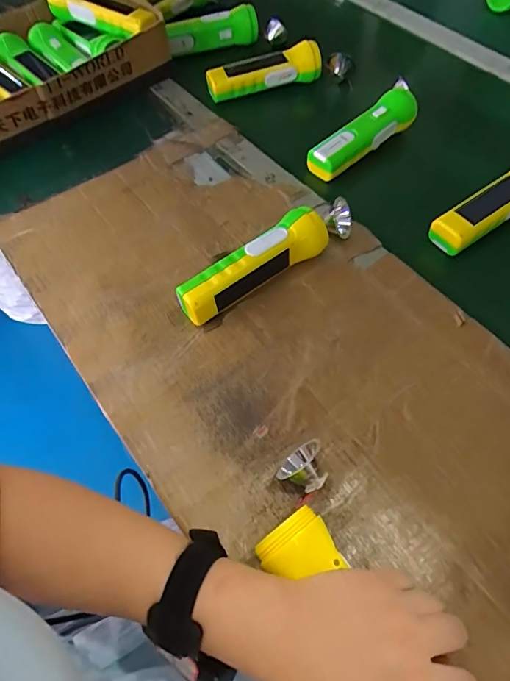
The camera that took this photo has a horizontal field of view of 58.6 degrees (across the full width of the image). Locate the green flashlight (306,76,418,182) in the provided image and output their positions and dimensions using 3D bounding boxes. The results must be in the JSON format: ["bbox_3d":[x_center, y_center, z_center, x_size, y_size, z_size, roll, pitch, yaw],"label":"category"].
[{"bbox_3d":[0.152,-0.275,0.598,0.050,0.038,0.197,39,66,23],"label":"green flashlight"}]

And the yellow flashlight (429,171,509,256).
[{"bbox_3d":[0.272,-0.157,0.515,0.162,0.047,0.043,-29,61,-17],"label":"yellow flashlight"}]

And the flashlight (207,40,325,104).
[{"bbox_3d":[0.013,-0.404,0.683,0.172,0.053,0.047,-16,58,-9],"label":"flashlight"}]

